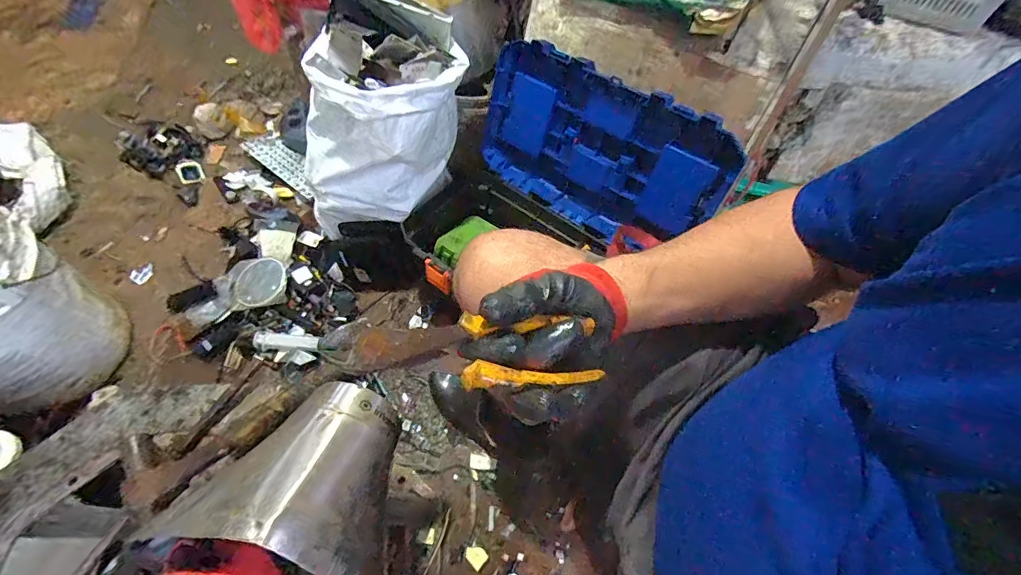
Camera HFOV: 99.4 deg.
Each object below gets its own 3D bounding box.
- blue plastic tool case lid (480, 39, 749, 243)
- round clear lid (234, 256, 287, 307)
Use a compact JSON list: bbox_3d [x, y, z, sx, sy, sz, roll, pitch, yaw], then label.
[{"bbox_3d":[0.149,-0.260,0.817,0.494,0.270,0.062,33,49,19],"label":"blue plastic tool case lid"},{"bbox_3d":[-0.546,-0.012,0.947,0.124,0.013,0.109,21,81,22],"label":"round clear lid"}]

